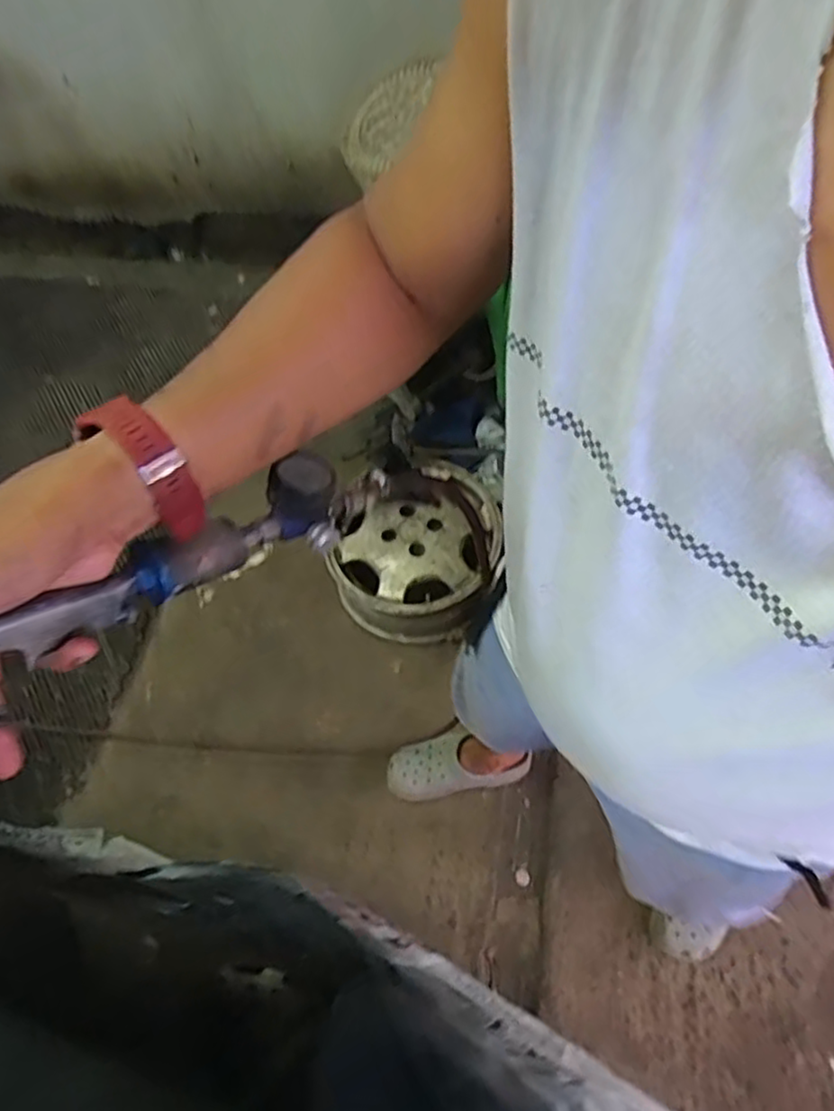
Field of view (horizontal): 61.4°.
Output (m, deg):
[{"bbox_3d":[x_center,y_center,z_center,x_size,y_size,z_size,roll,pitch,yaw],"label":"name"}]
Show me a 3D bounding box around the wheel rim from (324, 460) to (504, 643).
[{"bbox_3d":[0.003,0.000,1.607,0.356,0.208,0.367,20,65,16],"label":"wheel rim"}]

